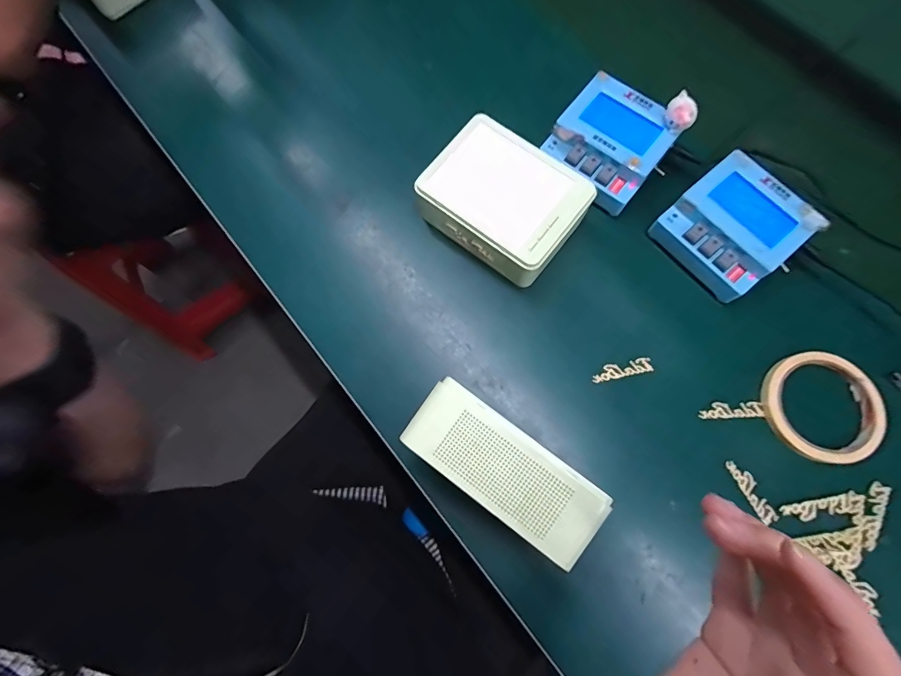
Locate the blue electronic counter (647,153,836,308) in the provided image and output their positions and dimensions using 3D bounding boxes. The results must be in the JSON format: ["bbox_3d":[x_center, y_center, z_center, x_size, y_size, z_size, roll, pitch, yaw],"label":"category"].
[{"bbox_3d":[0.261,-0.102,0.391,0.099,0.050,0.101,-41,78,-10],"label":"blue electronic counter"}]

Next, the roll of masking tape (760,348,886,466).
[{"bbox_3d":[0.324,0.060,0.365,0.092,0.015,0.095,0,74,1],"label":"roll of masking tape"}]

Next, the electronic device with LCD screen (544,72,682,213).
[{"bbox_3d":[0.155,-0.188,0.412,0.102,0.049,0.095,42,79,11],"label":"electronic device with LCD screen"}]

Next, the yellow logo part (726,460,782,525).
[{"bbox_3d":[0.253,0.130,0.353,0.014,0.004,0.054,-31,74,1],"label":"yellow logo part"}]

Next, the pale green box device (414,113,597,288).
[{"bbox_3d":[0.049,-0.128,0.402,0.137,0.058,0.105,39,78,10],"label":"pale green box device"}]

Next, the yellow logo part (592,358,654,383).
[{"bbox_3d":[0.157,0.029,0.382,0.054,0.004,0.014,-11,75,-2],"label":"yellow logo part"}]

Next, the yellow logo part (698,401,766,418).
[{"bbox_3d":[0.249,0.064,0.371,0.054,0.005,0.014,-1,74,0],"label":"yellow logo part"}]

